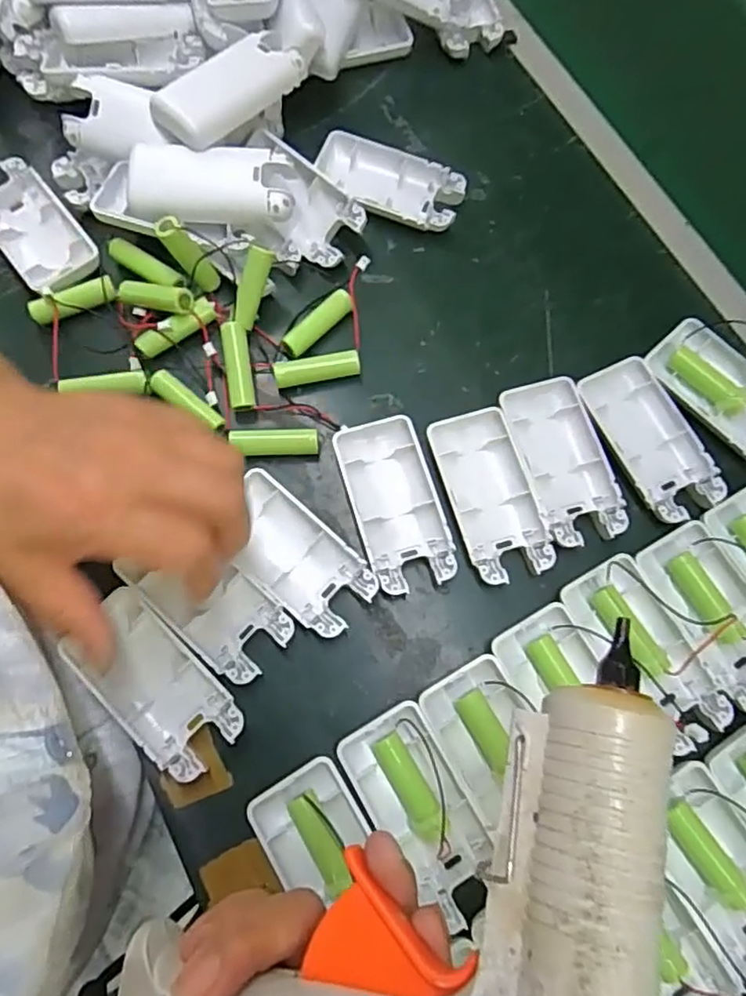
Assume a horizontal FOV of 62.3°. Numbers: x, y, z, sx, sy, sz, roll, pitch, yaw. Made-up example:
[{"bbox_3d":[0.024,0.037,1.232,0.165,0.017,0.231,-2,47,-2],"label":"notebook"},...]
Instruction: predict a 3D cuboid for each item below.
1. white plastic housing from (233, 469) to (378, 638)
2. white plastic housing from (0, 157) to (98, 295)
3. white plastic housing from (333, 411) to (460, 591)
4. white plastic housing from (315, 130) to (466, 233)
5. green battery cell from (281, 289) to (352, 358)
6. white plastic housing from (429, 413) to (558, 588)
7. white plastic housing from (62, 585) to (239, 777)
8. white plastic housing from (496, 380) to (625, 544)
[{"bbox_3d":[-0.042,0.031,0.327,0.089,0.014,0.046,41,76,9],"label":"white plastic housing"},{"bbox_3d":[-0.211,-0.167,0.383,0.046,0.014,0.097,-38,79,-12],"label":"white plastic housing"},{"bbox_3d":[0.012,0.003,0.337,0.046,0.013,0.095,-15,75,-6],"label":"white plastic housing"},{"bbox_3d":[0.010,-0.204,0.402,0.095,0.016,0.049,16,74,3],"label":"white plastic housing"},{"bbox_3d":[-0.033,-0.104,0.365,0.051,0.013,0.013,-43,80,-13],"label":"green battery cell"},{"bbox_3d":[0.064,-0.001,0.338,0.043,0.013,0.093,-15,75,-6],"label":"white plastic housing"},{"bbox_3d":[-0.108,0.093,0.307,0.092,0.015,0.047,43,75,12],"label":"white plastic housing"},{"bbox_3d":[0.105,-0.020,0.345,0.046,0.014,0.093,-14,75,-6],"label":"white plastic housing"}]

